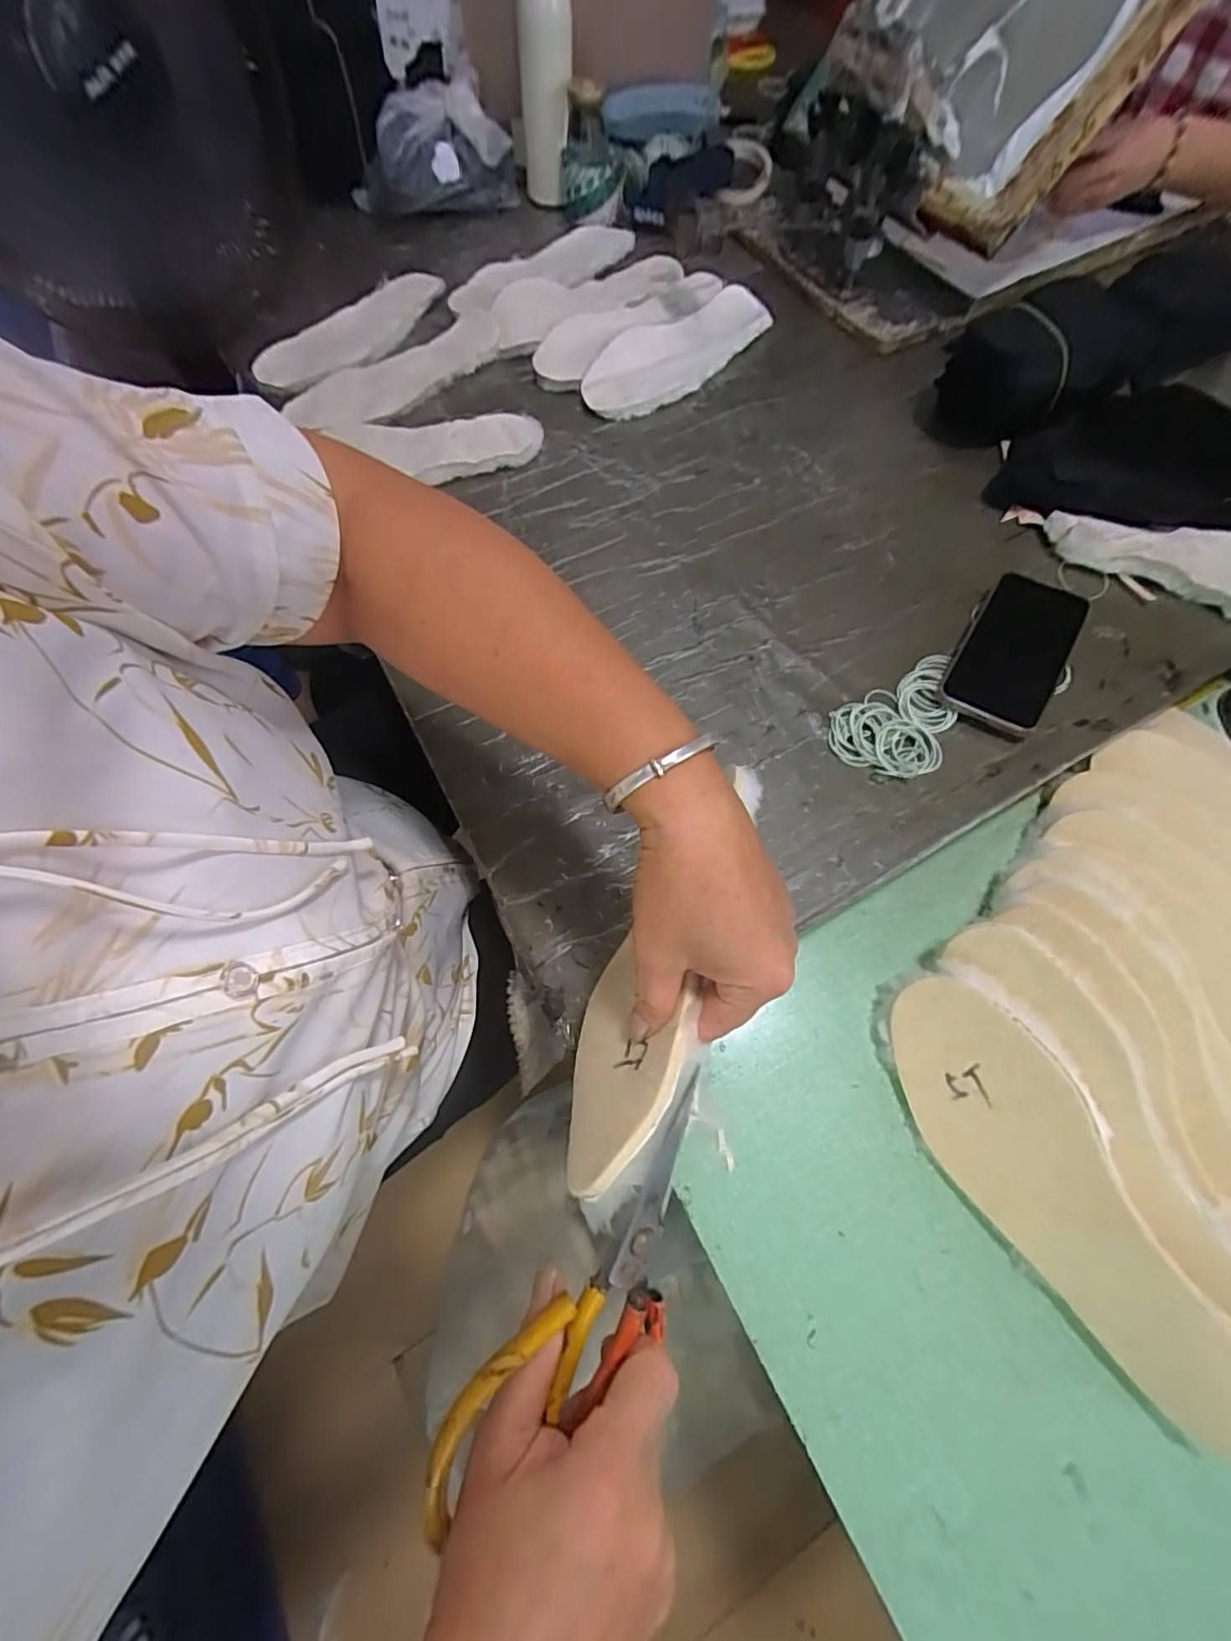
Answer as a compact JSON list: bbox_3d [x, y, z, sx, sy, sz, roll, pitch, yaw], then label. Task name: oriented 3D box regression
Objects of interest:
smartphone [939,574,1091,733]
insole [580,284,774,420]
[{"bbox_3d":[0.321,-0.139,0.467,0.074,0.013,0.149,25,69,28],"label":"smartphone"},{"bbox_3d":[0.082,-0.550,0.676,0.096,0.031,0.270,43,72,11],"label":"insole"}]

